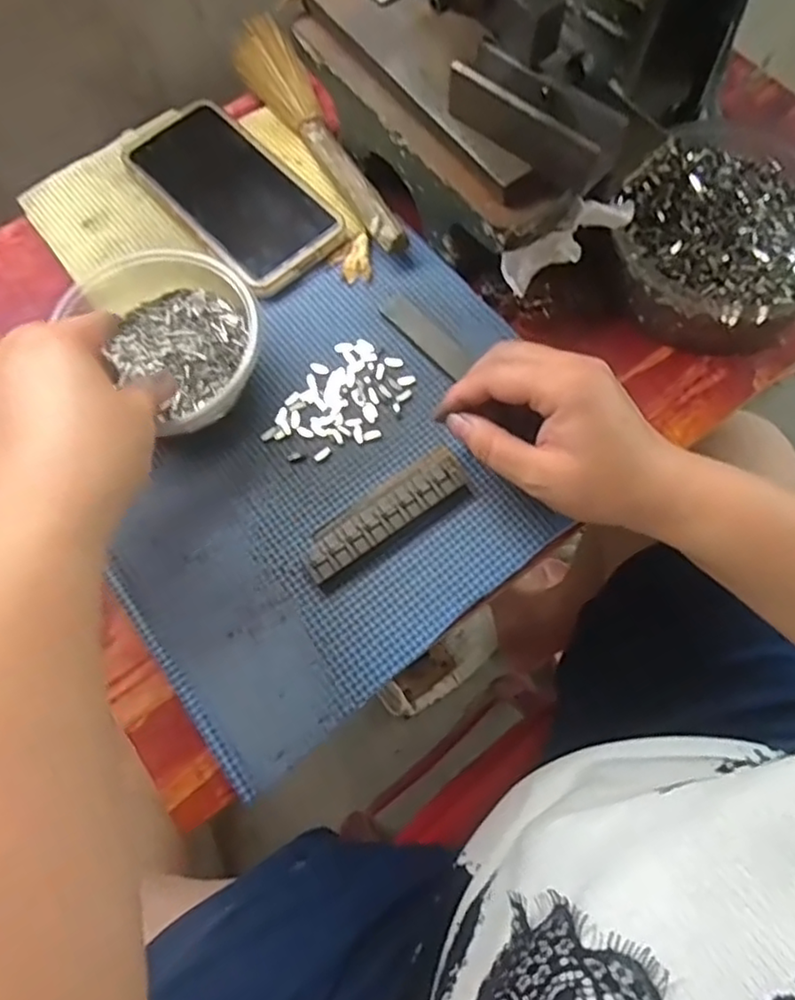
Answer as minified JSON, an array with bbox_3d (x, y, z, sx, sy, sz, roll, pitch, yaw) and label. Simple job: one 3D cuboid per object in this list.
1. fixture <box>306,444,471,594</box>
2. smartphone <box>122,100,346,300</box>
[{"bbox_3d":[-0.007,0.008,0.361,0.098,0.012,0.034,-34,73,-11],"label":"fixture"},{"bbox_3d":[-0.109,-0.205,0.435,0.078,0.010,0.159,-39,74,-12],"label":"smartphone"}]

